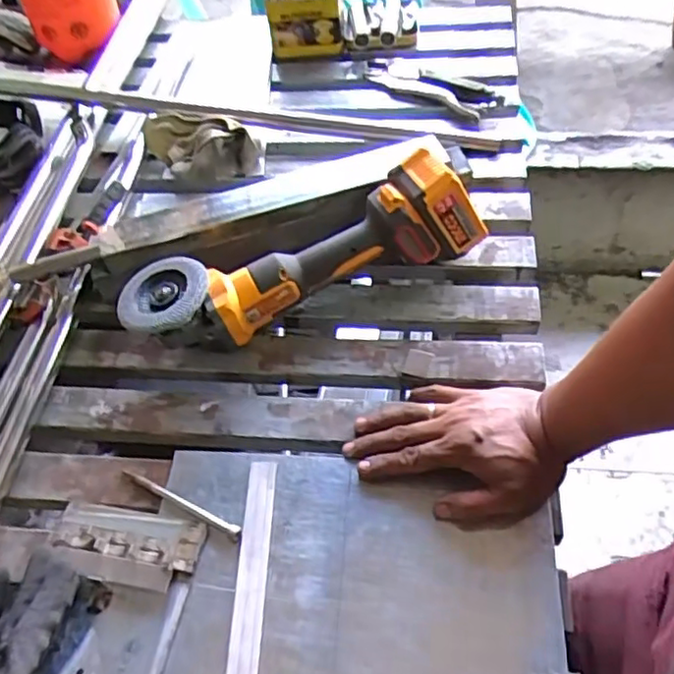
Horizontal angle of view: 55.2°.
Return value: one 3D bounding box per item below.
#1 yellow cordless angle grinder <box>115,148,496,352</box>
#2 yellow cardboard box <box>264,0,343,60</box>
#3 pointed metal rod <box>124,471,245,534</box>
[{"bbox_3d":[-0.029,-0.085,0.677,0.391,0.123,0.088,-23,54,-10],"label":"yellow cordless angle grinder"},{"bbox_3d":[-0.049,-0.512,1.016,0.120,0.106,0.106,-3,53,2],"label":"yellow cardboard box"},{"bbox_3d":[-0.142,0.148,0.580,0.129,0.009,0.009,21,57,19],"label":"pointed metal rod"}]

